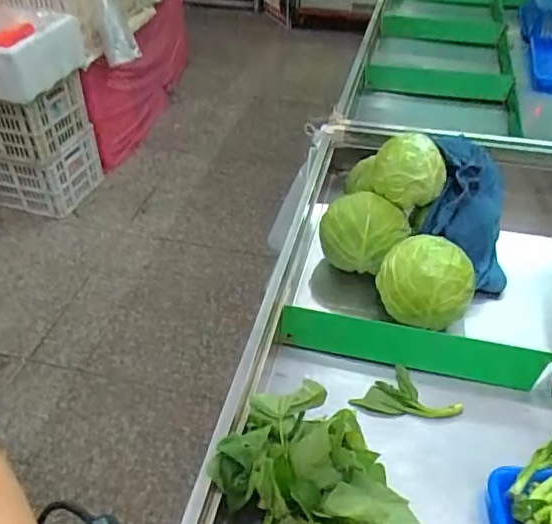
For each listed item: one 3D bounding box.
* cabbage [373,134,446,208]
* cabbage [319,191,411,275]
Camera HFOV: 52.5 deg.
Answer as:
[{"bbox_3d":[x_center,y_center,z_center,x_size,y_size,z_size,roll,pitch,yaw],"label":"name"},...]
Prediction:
[{"bbox_3d":[0.214,-0.150,0.896,0.109,0.086,0.095,11,43,13],"label":"cabbage"},{"bbox_3d":[0.140,-0.040,0.911,0.132,0.113,0.106,7,42,8],"label":"cabbage"}]

